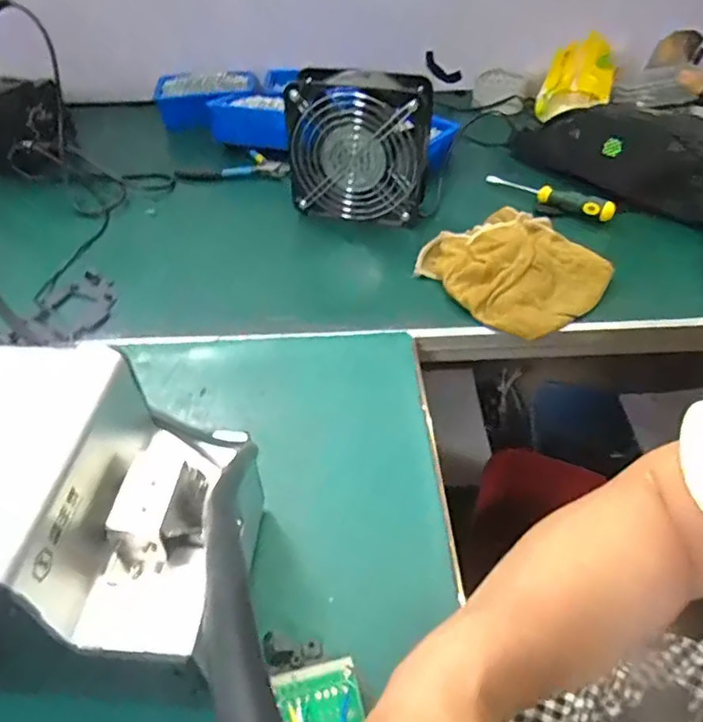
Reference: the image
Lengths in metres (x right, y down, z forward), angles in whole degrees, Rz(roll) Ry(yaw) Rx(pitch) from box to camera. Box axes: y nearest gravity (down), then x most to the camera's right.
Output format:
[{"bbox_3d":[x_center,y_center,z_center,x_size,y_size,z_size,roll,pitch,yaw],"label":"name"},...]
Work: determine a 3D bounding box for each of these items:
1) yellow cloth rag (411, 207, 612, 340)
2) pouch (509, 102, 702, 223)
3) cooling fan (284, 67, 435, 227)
[{"bbox_3d":[0.168,-0.107,0.558,0.175,0.039,0.166,-31,52,-27],"label":"yellow cloth rag"},{"bbox_3d":[0.331,-0.262,0.679,0.078,0.086,0.293,-29,51,-26],"label":"pouch"},{"bbox_3d":[0.008,-0.234,0.617,0.150,0.141,0.067,10,45,11],"label":"cooling fan"}]

